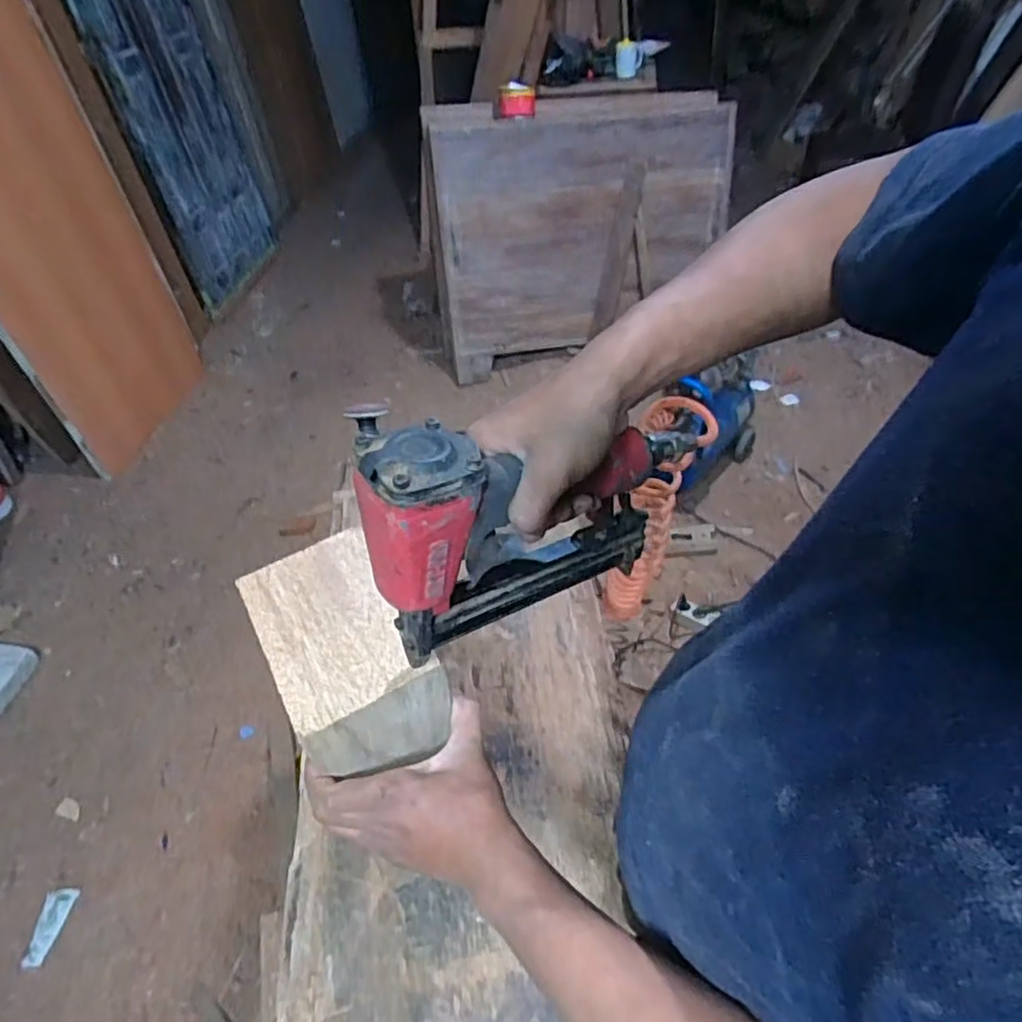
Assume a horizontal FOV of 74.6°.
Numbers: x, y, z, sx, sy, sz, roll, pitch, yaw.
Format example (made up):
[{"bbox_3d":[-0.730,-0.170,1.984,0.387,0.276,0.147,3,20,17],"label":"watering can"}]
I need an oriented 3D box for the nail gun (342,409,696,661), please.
[{"bbox_3d":[0.021,-0.003,0.440,0.243,0.167,0.052,-20,52,-23],"label":"nail gun"}]

